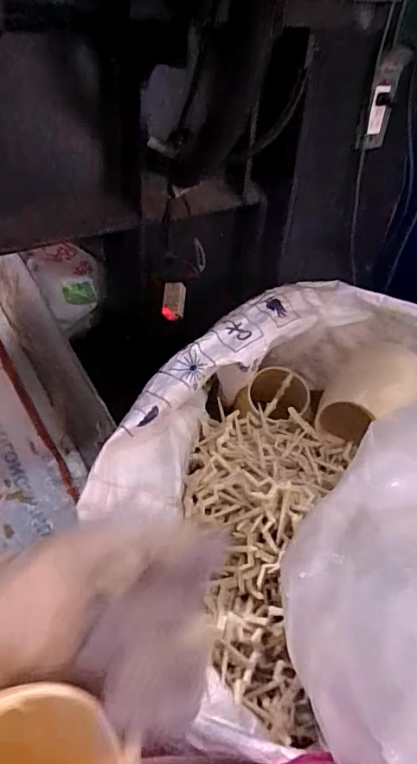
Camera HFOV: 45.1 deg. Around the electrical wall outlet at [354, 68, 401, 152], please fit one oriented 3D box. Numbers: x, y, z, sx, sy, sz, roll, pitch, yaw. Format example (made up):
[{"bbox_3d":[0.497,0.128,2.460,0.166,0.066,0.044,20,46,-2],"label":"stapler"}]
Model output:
[{"bbox_3d":[0.259,-0.413,0.768,0.051,0.123,0.011,-23,58,-13],"label":"electrical wall outlet"}]

